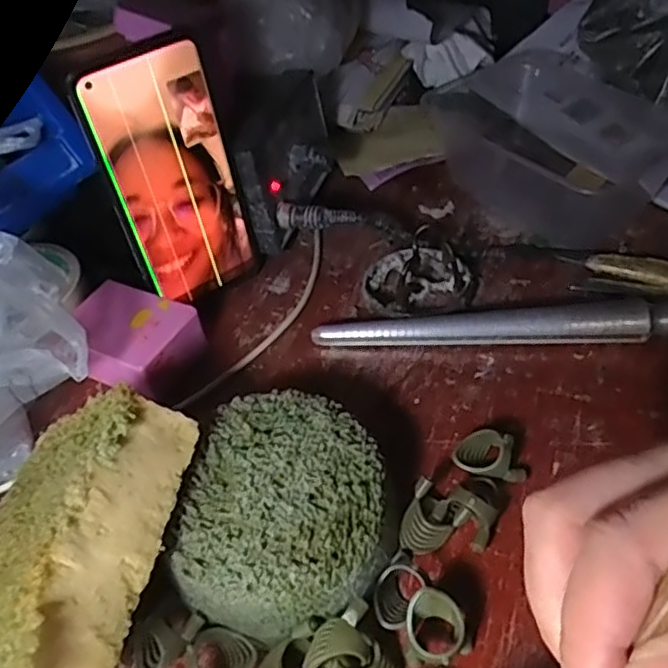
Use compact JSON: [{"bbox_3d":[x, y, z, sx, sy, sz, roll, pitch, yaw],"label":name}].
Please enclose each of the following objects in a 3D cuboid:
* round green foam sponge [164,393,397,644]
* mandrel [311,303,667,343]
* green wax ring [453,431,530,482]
[{"bbox_3d":[-0.017,0.081,0.294,0.090,0.045,0.101,4,48,11],"label":"round green foam sponge"},{"bbox_3d":[0.115,-0.005,0.375,0.249,0.020,0.028,-4,47,4],"label":"mandrel"},{"bbox_3d":[0.077,0.061,0.319,0.034,0.018,0.019,0,47,7],"label":"green wax ring"}]

